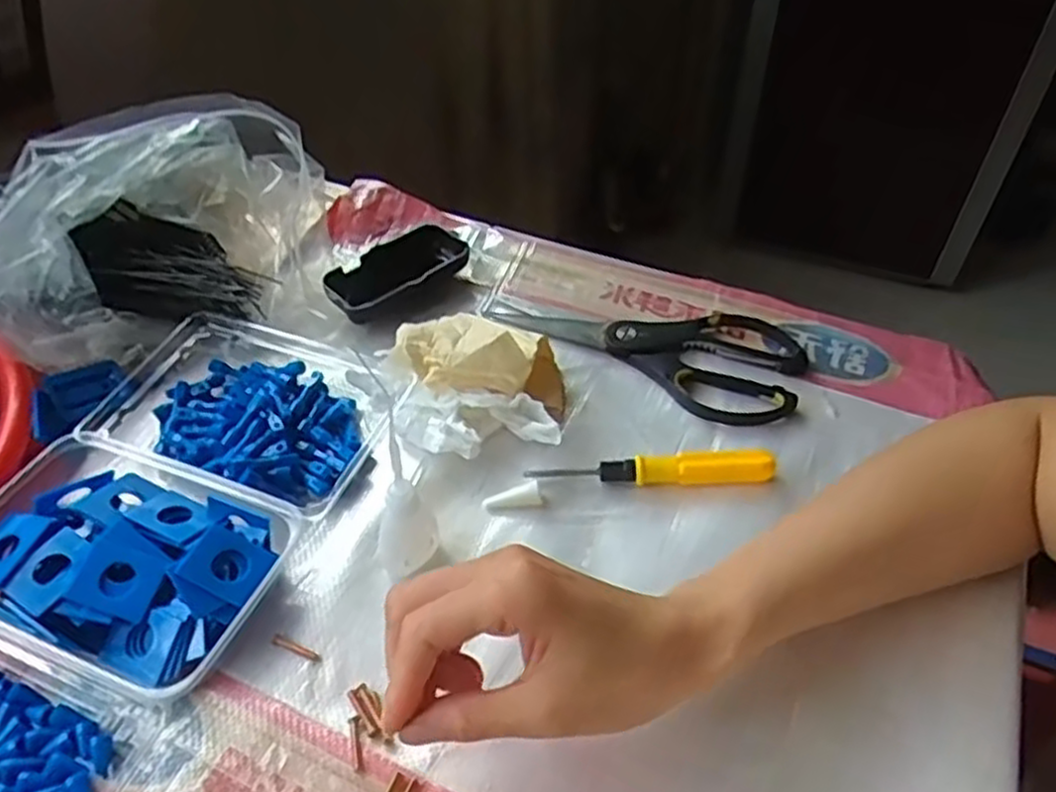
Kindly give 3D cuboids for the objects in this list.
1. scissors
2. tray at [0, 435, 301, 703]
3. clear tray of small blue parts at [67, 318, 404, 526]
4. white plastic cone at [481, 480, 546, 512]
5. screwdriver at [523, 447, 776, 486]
[{"bbox_3d":[0.087,-0.043,0.533,0.209,0.013,0.100,25,52,24],"label":"scissors"},{"bbox_3d":[-0.210,0.088,0.396,0.164,0.036,0.107,16,49,16],"label":"tray"},{"bbox_3d":[-0.181,0.007,0.476,0.187,0.033,0.129,15,48,15],"label":"clear tray of small blue parts"},{"bbox_3d":[-0.008,0.059,0.437,0.036,0.011,0.012,-9,47,-7],"label":"white plastic cone"},{"bbox_3d":[0.073,0.043,0.447,0.141,0.020,0.013,-1,46,1],"label":"screwdriver"}]

